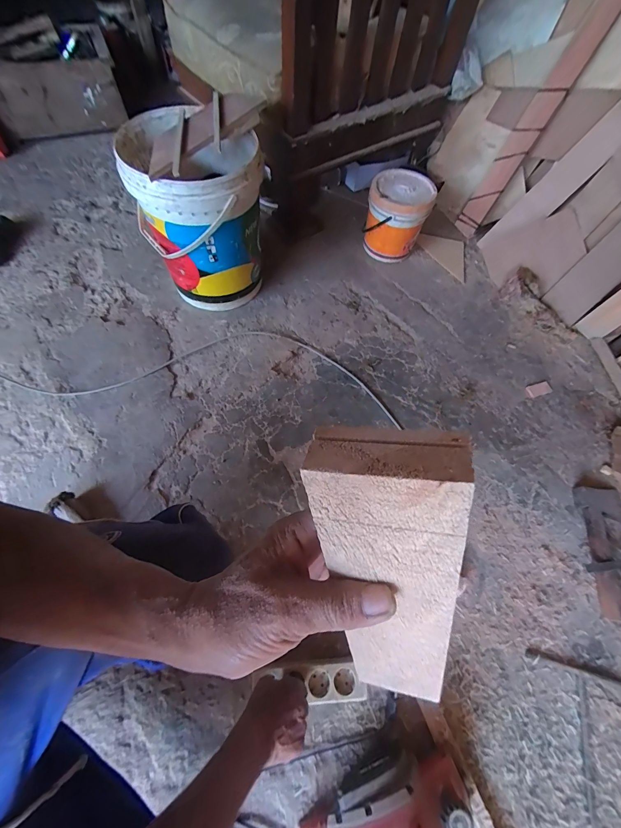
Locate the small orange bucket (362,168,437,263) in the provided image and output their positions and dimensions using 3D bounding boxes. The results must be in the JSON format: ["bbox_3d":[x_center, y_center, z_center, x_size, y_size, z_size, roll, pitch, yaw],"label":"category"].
[{"bbox_3d":[0.282,-0.652,1.073,0.195,0.200,0.198,1,64,-3],"label":"small orange bucket"}]

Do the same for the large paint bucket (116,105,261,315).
[{"bbox_3d":[-0.276,-0.500,0.851,0.300,0.388,0.296,1,64,-3],"label":"large paint bucket"}]

